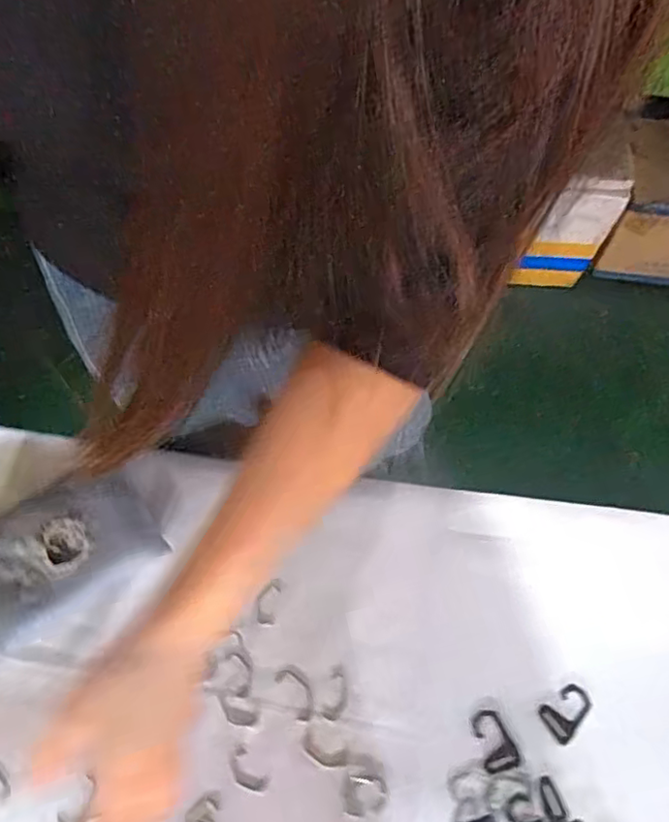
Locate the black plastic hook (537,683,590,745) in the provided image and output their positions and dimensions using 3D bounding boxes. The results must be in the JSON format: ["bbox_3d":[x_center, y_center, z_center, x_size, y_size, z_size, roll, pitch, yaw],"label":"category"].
[{"bbox_3d":[0.184,0.238,0.473,0.041,0.004,0.029,-31,69,-16],"label":"black plastic hook"}]

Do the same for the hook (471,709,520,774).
[{"bbox_3d":[0.123,0.253,0.462,0.026,0.004,0.042,-13,65,-8],"label":"hook"}]

